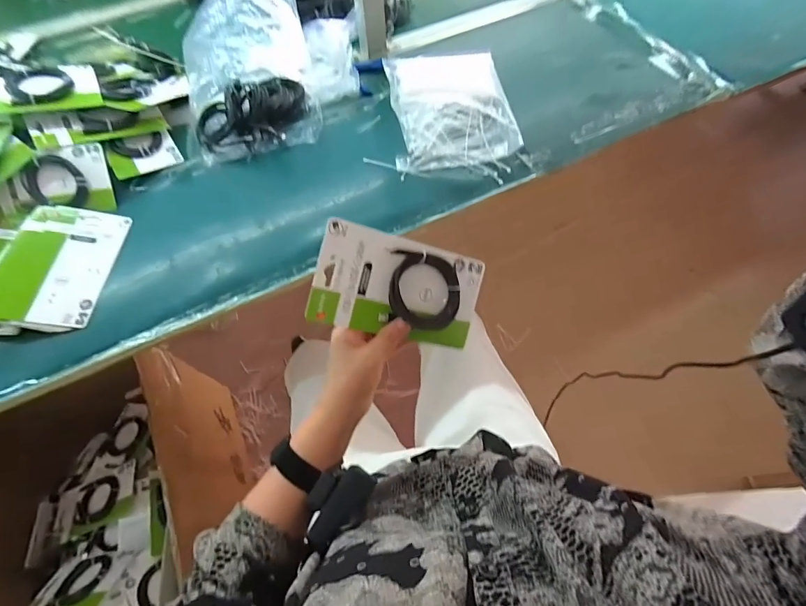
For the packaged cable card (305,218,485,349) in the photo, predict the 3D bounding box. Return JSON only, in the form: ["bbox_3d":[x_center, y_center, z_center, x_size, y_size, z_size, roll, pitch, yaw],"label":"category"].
[{"bbox_3d":[0.002,-0.014,0.400,0.178,0.026,0.099,12,94,-21],"label":"packaged cable card"}]

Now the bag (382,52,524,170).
[{"bbox_3d":[0.077,-0.345,0.669,0.192,0.026,0.281,-6,62,0],"label":"bag"}]

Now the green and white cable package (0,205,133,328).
[{"bbox_3d":[-0.487,-0.057,0.552,0.140,0.012,0.183,8,63,-13],"label":"green and white cable package"}]

